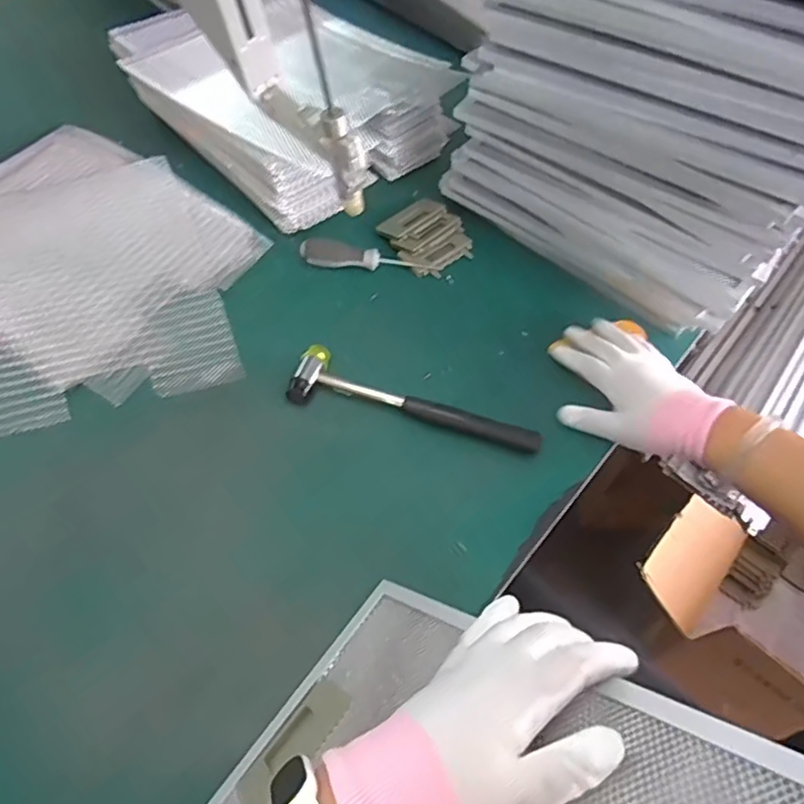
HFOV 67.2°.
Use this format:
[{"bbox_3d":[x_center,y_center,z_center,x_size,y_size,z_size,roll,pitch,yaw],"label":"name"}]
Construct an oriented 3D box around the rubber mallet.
[{"bbox_3d":[0.014,0.004,0.584,0.239,0.029,0.060,16,58,7],"label":"rubber mallet"}]

